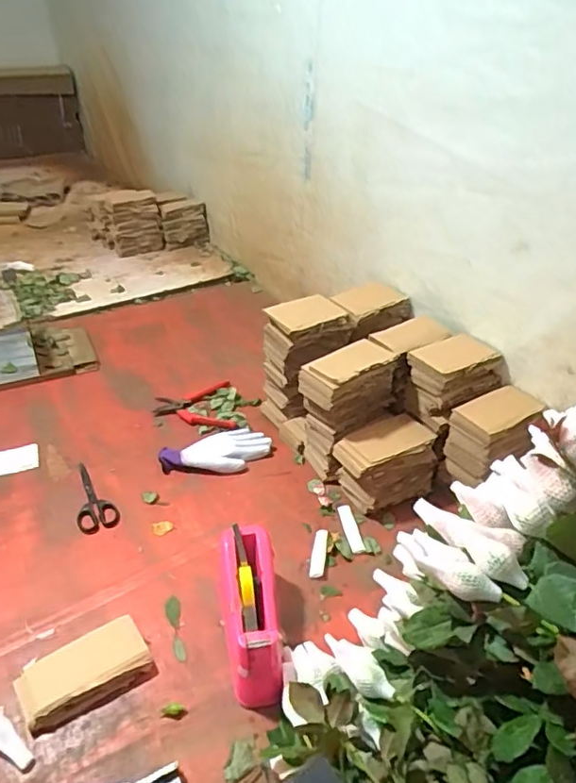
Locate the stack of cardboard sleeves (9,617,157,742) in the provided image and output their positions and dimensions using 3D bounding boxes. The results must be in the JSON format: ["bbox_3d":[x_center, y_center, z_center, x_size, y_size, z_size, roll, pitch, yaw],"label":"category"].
[{"bbox_3d":[-0.257,0.354,0.728,0.160,0.034,0.091,-15,40,-24],"label":"stack of cardboard sleeves"}]

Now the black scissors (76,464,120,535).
[{"bbox_3d":[-0.339,0.179,0.990,0.064,0.009,0.168,-14,40,-23],"label":"black scissors"}]

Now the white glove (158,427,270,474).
[{"bbox_3d":[-0.130,0.115,1.072,0.202,0.032,0.091,-18,41,-28],"label":"white glove"}]

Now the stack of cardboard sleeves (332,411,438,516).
[{"bbox_3d":[0.168,0.125,1.006,0.163,0.110,0.111,-15,40,-24],"label":"stack of cardboard sleeves"}]

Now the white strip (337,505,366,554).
[{"bbox_3d":[0.105,0.229,0.954,0.026,0.010,0.096,-5,37,-12],"label":"white strip"}]

